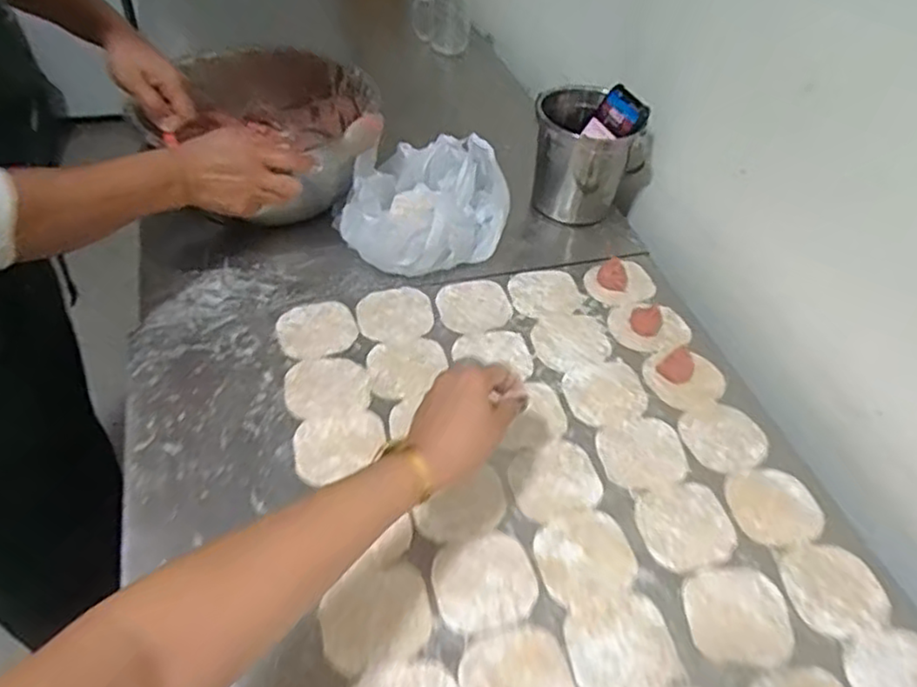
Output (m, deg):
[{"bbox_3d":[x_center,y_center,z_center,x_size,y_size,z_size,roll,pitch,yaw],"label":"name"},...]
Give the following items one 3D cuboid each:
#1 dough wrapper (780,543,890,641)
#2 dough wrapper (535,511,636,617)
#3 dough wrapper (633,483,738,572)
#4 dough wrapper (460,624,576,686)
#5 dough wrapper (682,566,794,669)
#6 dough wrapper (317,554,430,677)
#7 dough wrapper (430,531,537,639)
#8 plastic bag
[{"bbox_3d":[0.314,0.204,0.572,0.078,0.006,0.074,3,47,-3],"label":"dough wrapper"},{"bbox_3d":[0.109,0.181,0.579,0.080,0.004,0.085,3,47,-3],"label":"dough wrapper"},{"bbox_3d":[0.200,0.161,0.606,0.082,0.004,0.076,3,47,-3],"label":"dough wrapper"},{"bbox_3d":[0.043,0.248,0.504,0.080,0.004,0.078,3,47,-3],"label":"dough wrapper"},{"bbox_3d":[0.226,0.220,0.556,0.083,0.004,0.077,3,47,-3],"label":"dough wrapper"},{"bbox_3d":[-0.064,0.206,0.529,0.085,0.006,0.075,-16,51,-19],"label":"dough wrapper"},{"bbox_3d":[0.021,0.191,0.558,0.082,0.005,0.077,3,47,-3],"label":"dough wrapper"},{"bbox_3d":[-0.038,-0.163,0.822,0.180,0.096,0.198,10,47,4],"label":"plastic bag"}]

